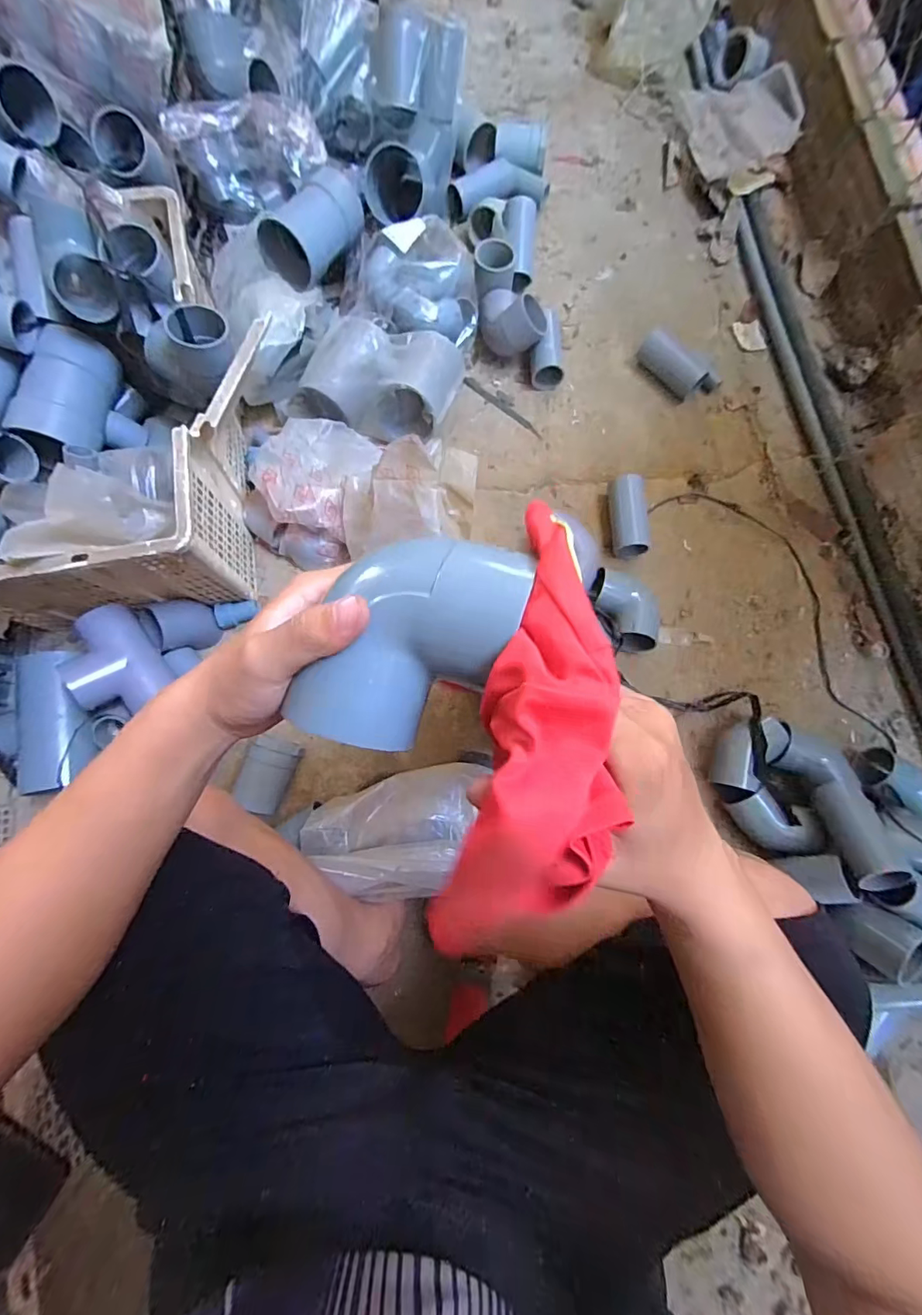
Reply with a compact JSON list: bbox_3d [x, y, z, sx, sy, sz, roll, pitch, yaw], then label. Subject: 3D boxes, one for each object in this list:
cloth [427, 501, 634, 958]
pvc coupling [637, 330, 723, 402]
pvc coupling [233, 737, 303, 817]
[{"bbox_3d":[0.034,0.025,0.182,0.056,0.028,0.170,11,82,0],"label":"cloth"},{"bbox_3d":[0.371,-0.498,0.836,0.144,0.054,0.062,42,82,5],"label":"pvc coupling"},{"bbox_3d":[-0.262,0.157,0.662,0.059,0.060,0.093,21,80,2],"label":"pvc coupling"}]

